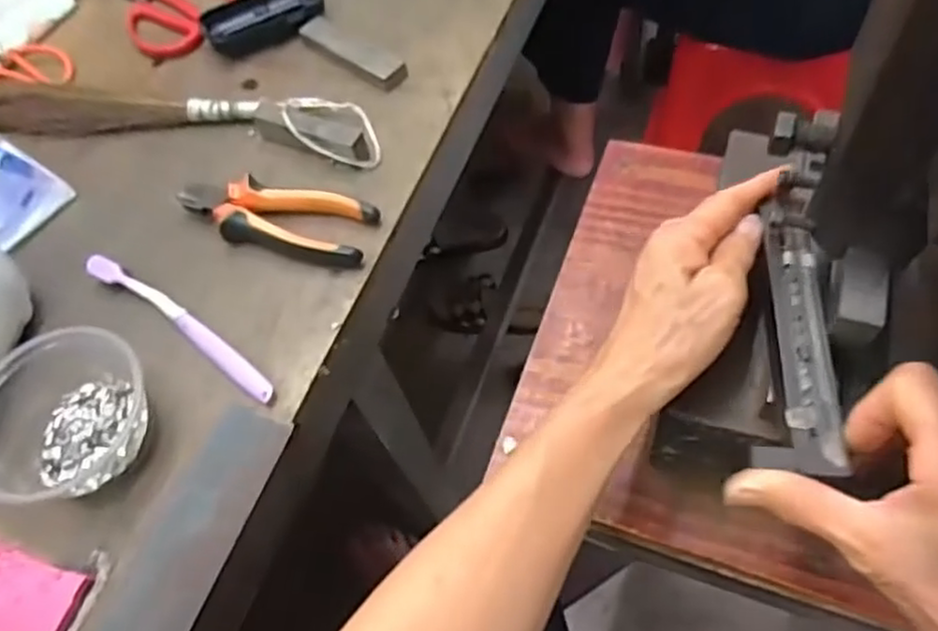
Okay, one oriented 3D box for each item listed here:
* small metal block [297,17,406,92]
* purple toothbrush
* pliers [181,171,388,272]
[{"bbox_3d":[-0.100,-0.227,0.604,0.116,0.013,0.028,35,68,22],"label":"small metal block"},{"bbox_3d":[-0.196,0.006,0.480,0.180,0.016,0.020,31,67,20],"label":"purple toothbrush"},{"bbox_3d":[-0.143,-0.074,0.516,0.150,0.021,0.064,16,63,13],"label":"pliers"}]

